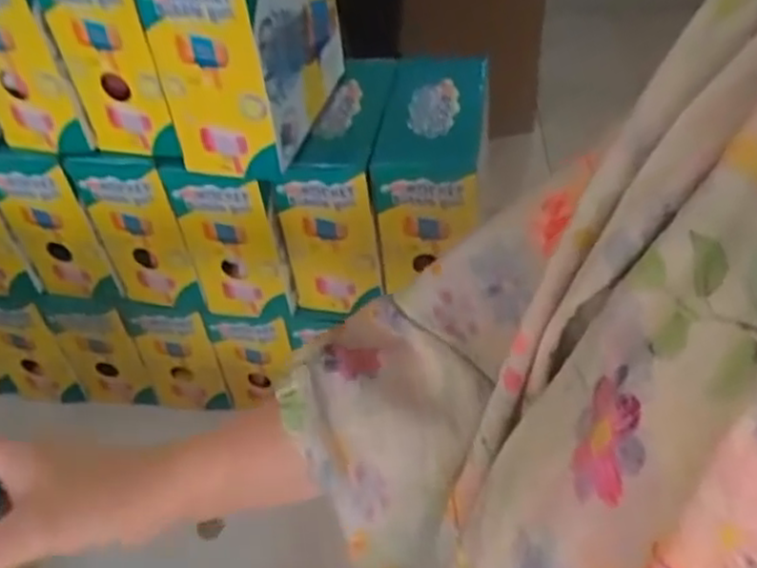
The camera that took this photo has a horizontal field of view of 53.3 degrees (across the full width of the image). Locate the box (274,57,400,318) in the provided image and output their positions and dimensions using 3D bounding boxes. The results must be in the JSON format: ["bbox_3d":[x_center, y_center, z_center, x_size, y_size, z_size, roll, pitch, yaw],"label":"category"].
[{"bbox_3d":[-0.031,-0.088,0.678,0.078,0.161,0.163,3,45,7],"label":"box"}]

